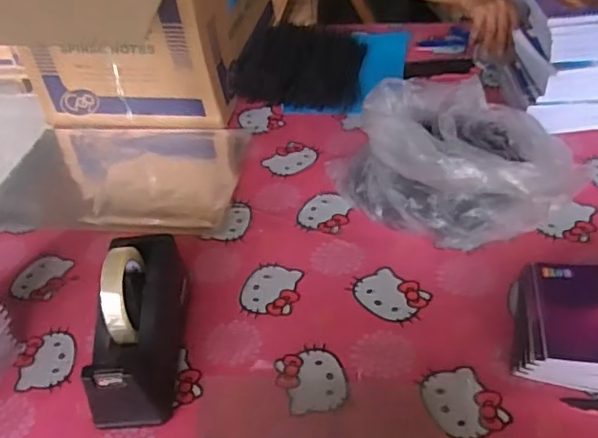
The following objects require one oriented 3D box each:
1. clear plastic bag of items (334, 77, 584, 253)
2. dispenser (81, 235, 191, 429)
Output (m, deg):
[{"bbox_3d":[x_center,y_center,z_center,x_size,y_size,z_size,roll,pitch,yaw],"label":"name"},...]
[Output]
[{"bbox_3d":[0.211,-0.087,0.802,0.231,0.143,0.273,-36,49,-30],"label":"clear plastic bag of items"},{"bbox_3d":[-0.173,0.111,0.651,0.074,0.129,0.204,-2,41,4],"label":"dispenser"}]

